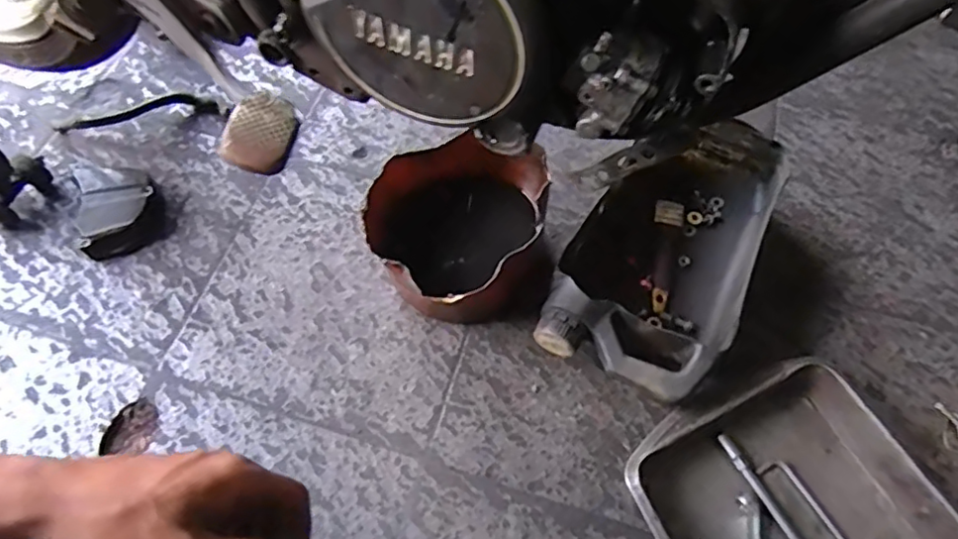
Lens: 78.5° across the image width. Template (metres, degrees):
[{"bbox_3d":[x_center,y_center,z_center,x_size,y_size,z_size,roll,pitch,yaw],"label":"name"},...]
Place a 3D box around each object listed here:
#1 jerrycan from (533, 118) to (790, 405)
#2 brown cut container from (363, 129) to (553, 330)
[{"bbox_3d":[0.199,-0.021,0.632,0.170,0.091,0.331,30,66,15],"label":"jerrycan"},{"bbox_3d":[-0.012,-0.039,0.626,0.196,0.113,0.159,-34,67,-17],"label":"brown cut container"}]

